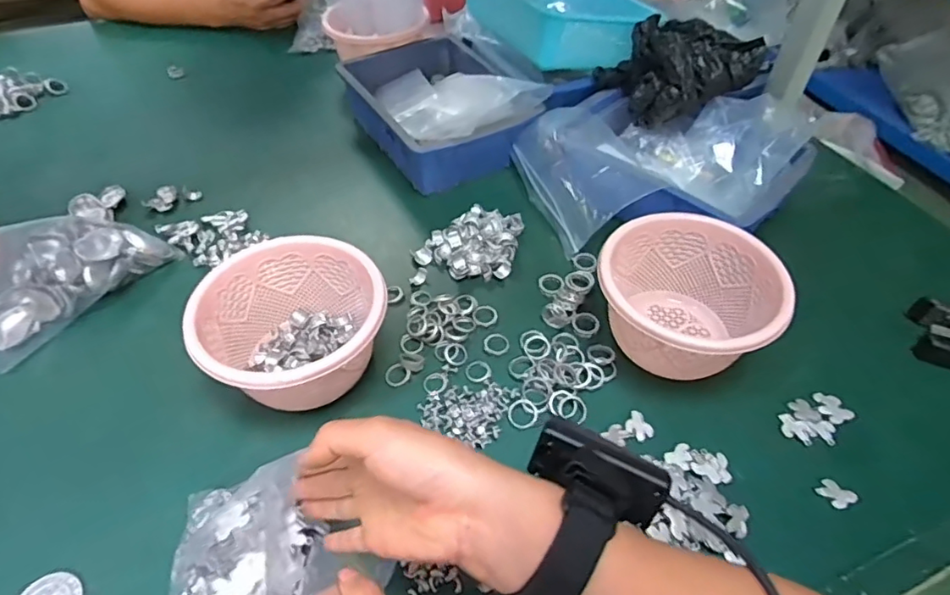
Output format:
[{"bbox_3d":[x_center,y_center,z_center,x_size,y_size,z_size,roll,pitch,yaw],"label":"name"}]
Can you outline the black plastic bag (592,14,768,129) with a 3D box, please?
[{"bbox_3d":[0.236,-0.269,0.661,0.145,0.086,0.120,-10,50,-9],"label":"black plastic bag"}]

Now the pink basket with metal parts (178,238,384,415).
[{"bbox_3d":[-0.155,0.026,0.479,0.144,0.091,0.132,0,49,0],"label":"pink basket with metal parts"}]

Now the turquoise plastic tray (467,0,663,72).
[{"bbox_3d":[0.105,-0.381,0.729,0.194,0.080,0.259,-23,53,-19],"label":"turquoise plastic tray"}]

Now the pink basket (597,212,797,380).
[{"bbox_3d":[0.177,0.005,0.490,0.143,0.092,0.141,4,49,3],"label":"pink basket"}]

